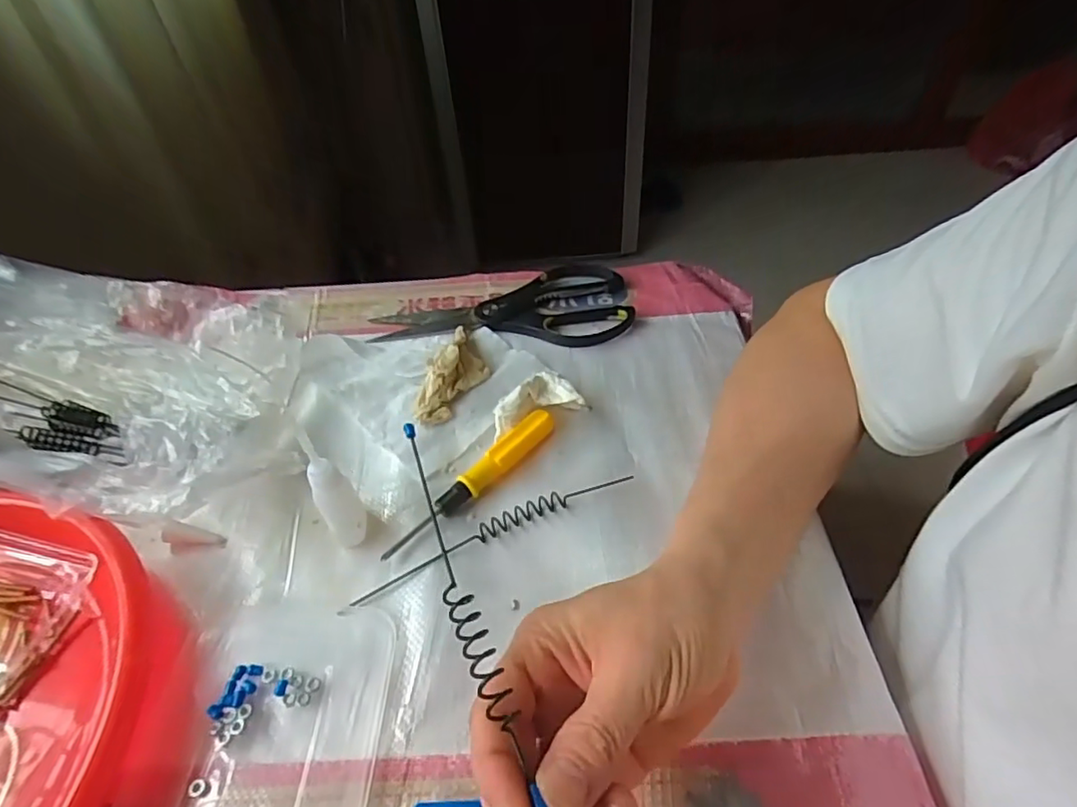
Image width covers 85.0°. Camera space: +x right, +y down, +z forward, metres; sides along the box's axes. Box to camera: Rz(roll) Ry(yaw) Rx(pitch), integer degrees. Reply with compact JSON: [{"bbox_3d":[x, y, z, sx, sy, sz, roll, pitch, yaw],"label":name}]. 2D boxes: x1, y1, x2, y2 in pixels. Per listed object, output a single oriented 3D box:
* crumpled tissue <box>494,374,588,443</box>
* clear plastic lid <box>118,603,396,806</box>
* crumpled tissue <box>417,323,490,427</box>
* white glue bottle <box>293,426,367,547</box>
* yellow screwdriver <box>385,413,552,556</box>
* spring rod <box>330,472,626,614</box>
[{"bbox_3d":[0.000,-0.001,0.410,0.068,0.030,0.036,-14,47,-8],"label":"crumpled tissue"},{"bbox_3d":[-0.139,0.178,0.279,0.115,0.008,0.169,-1,46,4],"label":"clear plastic lid"},{"bbox_3d":[-0.061,-0.026,0.439,0.038,0.027,0.097,6,47,11],"label":"crumpled tissue"},{"bbox_3d":[-0.118,0.051,0.339,0.020,0.090,0.019,-27,50,-20],"label":"white glue bottle"},{"bbox_3d":[-0.040,0.049,0.381,0.017,0.018,0.140,30,55,29],"label":"yellow screwdriver"},{"bbox_3d":[-0.030,0.079,0.360,0.185,0.008,0.016,-21,48,-15],"label":"spring rod"}]

